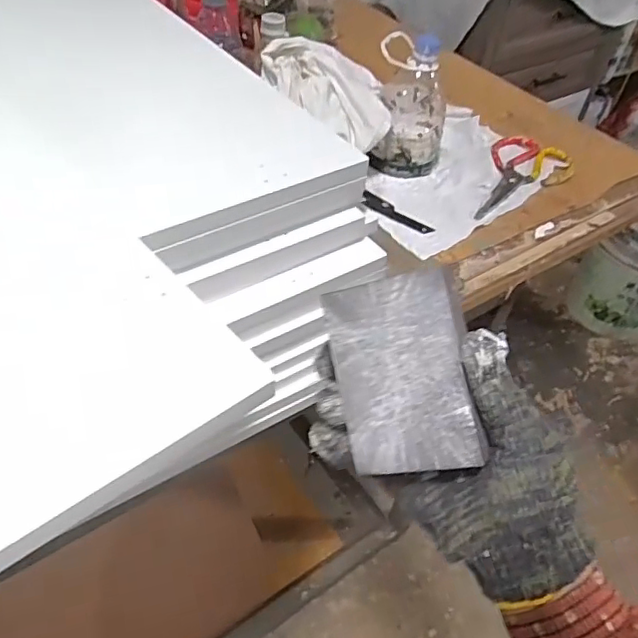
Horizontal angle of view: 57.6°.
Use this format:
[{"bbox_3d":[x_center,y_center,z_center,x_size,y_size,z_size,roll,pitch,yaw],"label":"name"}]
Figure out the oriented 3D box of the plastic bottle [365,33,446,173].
[{"bbox_3d":[0.125,-0.283,0.769,0.089,0.166,0.093,17,48,10],"label":"plastic bottle"}]

